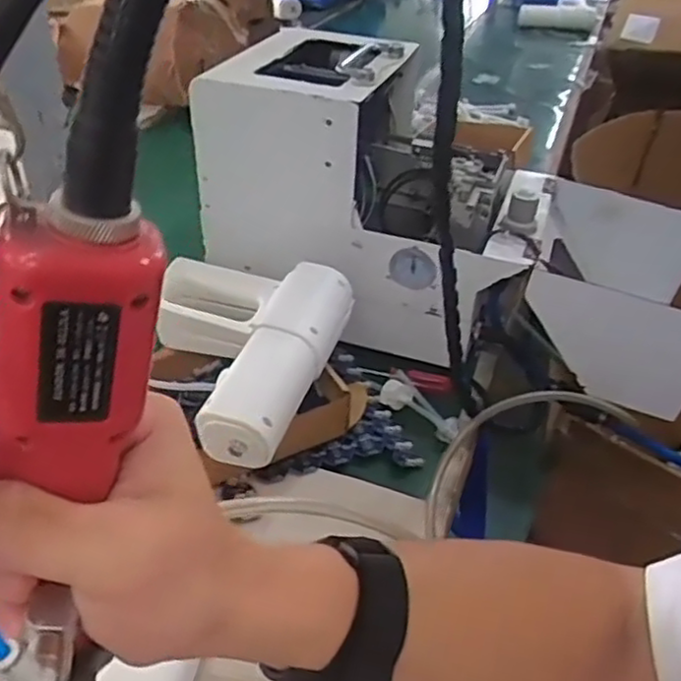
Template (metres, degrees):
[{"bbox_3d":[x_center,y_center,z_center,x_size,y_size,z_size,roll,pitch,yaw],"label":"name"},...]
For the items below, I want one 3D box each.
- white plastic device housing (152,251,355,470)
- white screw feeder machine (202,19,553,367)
[{"bbox_3d":[-0.099,0.003,0.598,0.179,0.057,0.207,11,38,11],"label":"white plastic device housing"},{"bbox_3d":[0.045,-0.144,0.735,0.317,0.270,0.206,17,40,18],"label":"white screw feeder machine"}]

